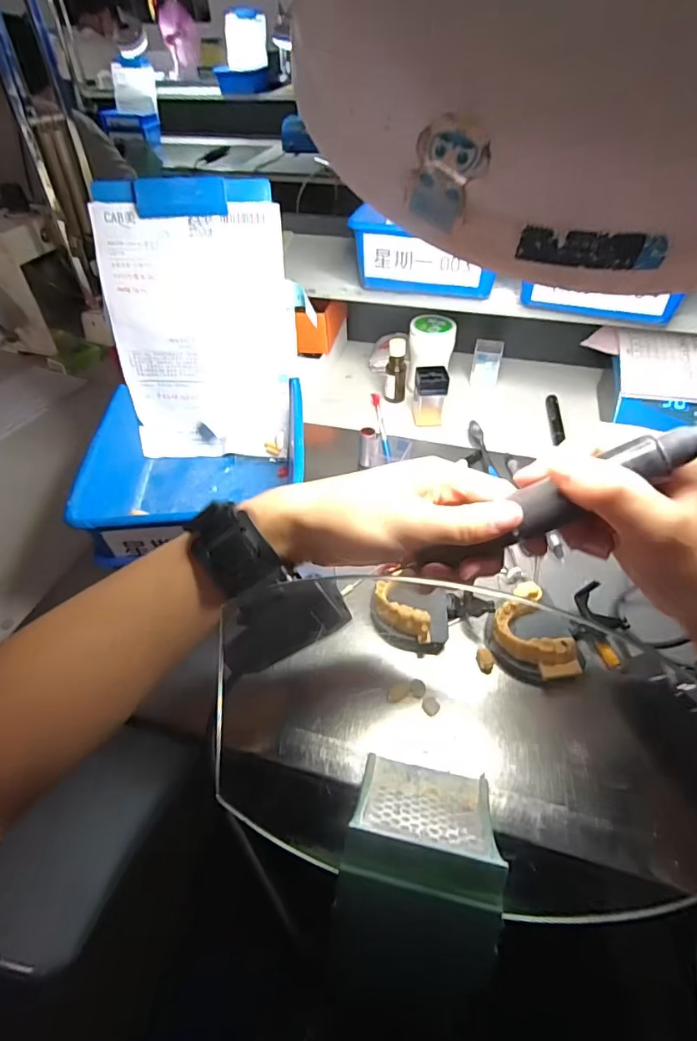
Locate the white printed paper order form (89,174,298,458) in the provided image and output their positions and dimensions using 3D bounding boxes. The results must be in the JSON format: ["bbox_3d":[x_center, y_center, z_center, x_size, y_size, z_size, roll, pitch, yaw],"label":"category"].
[{"bbox_3d":[-0.127,-0.167,0.431,0.153,0.221,0.025,-3,26,-5],"label":"white printed paper order form"}]

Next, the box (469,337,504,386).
[{"bbox_3d":[0.181,-0.205,0.639,0.035,0.048,0.038,10,48,11],"label":"box"}]

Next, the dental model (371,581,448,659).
[{"bbox_3d":[0.047,0.074,0.379,0.060,0.033,0.052,6,47,7],"label":"dental model"}]

